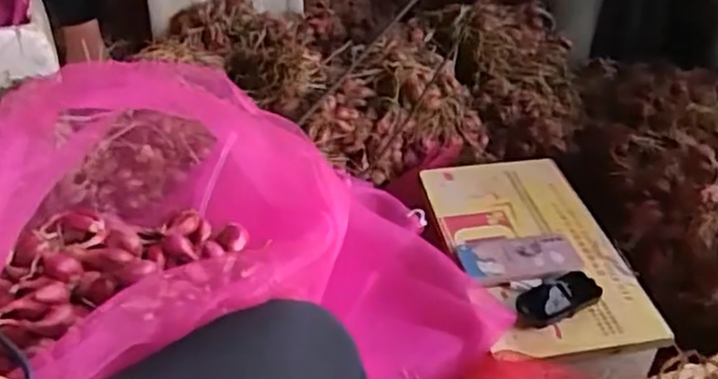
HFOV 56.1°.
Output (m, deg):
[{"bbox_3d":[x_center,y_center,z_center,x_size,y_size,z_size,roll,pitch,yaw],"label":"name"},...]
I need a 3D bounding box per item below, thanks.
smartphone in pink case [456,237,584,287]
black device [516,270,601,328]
[{"bbox_3d":[0.222,0.094,0.927,0.163,0.015,0.082,-4,34,-8],"label":"smartphone in pink case"},{"bbox_3d":[0.252,0.139,0.857,0.111,0.034,0.047,-17,41,-23],"label":"black device"}]

